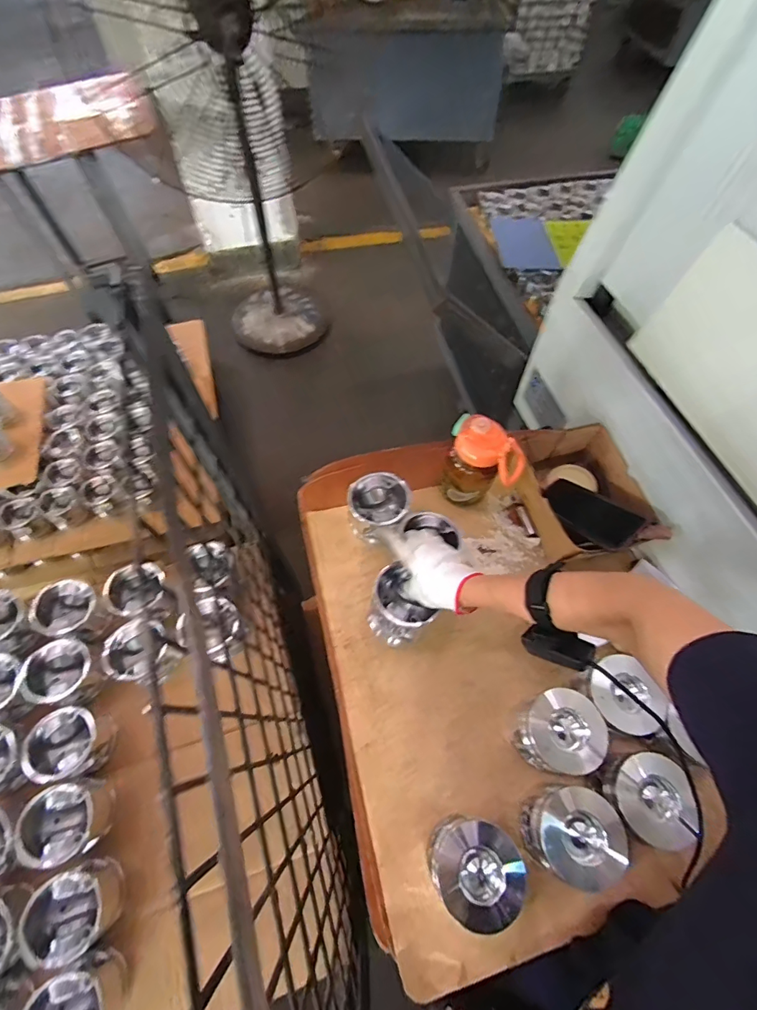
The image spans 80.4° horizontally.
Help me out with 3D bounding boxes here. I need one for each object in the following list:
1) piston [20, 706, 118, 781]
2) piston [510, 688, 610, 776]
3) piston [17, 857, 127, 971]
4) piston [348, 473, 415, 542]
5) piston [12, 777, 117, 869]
[{"bbox_3d":[-0.464,0.358,0.672,0.097,0.074,0.089,-4,59,-3],"label":"piston"},{"bbox_3d":[0.230,0.292,0.577,0.100,0.091,0.094,-11,59,-7],"label":"piston"},{"bbox_3d":[-0.400,0.532,0.585,0.102,0.083,0.096,-18,60,-11],"label":"piston"},{"bbox_3d":[0.001,0.007,0.709,0.092,0.076,0.091,0,59,0],"label":"piston"},{"bbox_3d":[-0.434,0.443,0.631,0.094,0.077,0.097,-13,60,-8],"label":"piston"}]

